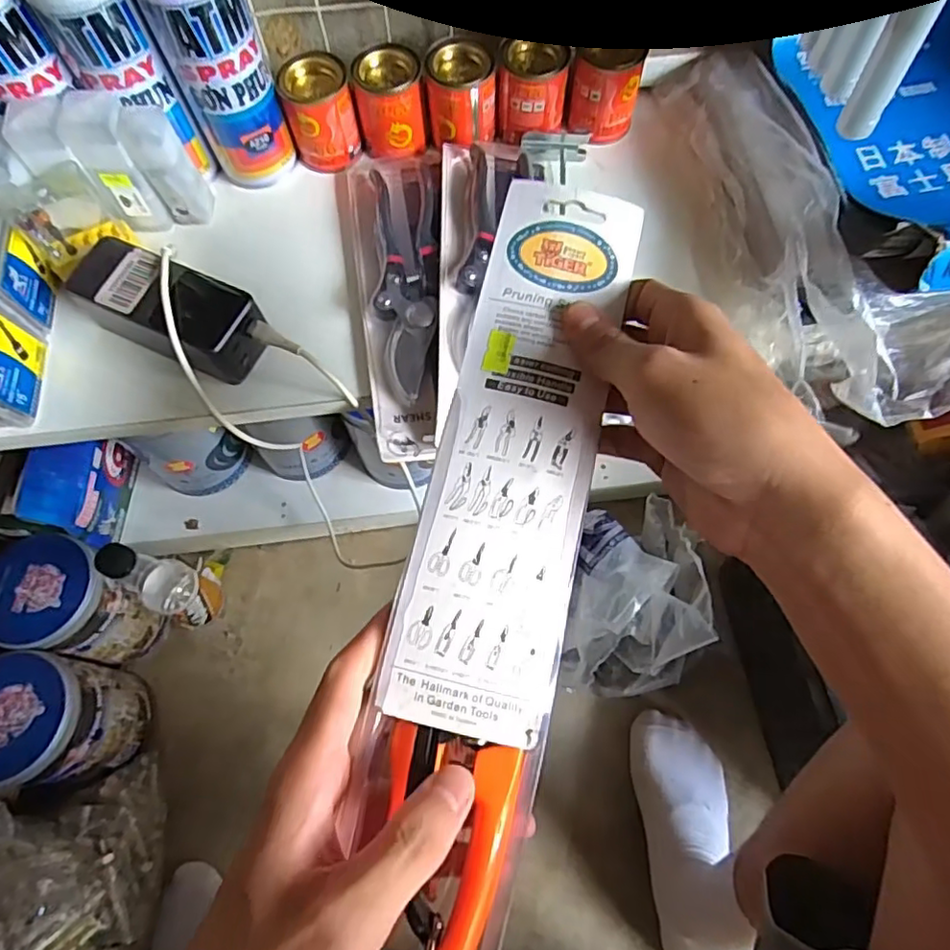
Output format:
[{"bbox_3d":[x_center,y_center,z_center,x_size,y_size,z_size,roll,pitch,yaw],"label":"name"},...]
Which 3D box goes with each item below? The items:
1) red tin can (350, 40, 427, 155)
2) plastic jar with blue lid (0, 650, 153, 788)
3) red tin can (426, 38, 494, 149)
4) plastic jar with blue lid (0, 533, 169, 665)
[{"bbox_3d":[-0.068,-0.298,0.490,0.052,0.065,0.046,-9,66,-2],"label":"red tin can"},{"bbox_3d":[-0.421,0.244,0.607,0.113,0.140,0.111,-1,66,2],"label":"plastic jar with blue lid"},{"bbox_3d":[-0.011,-0.305,0.489,0.052,0.058,0.048,-4,65,0],"label":"red tin can"},{"bbox_3d":[-0.430,0.140,0.655,0.111,0.144,0.111,-1,66,2],"label":"plastic jar with blue lid"}]

